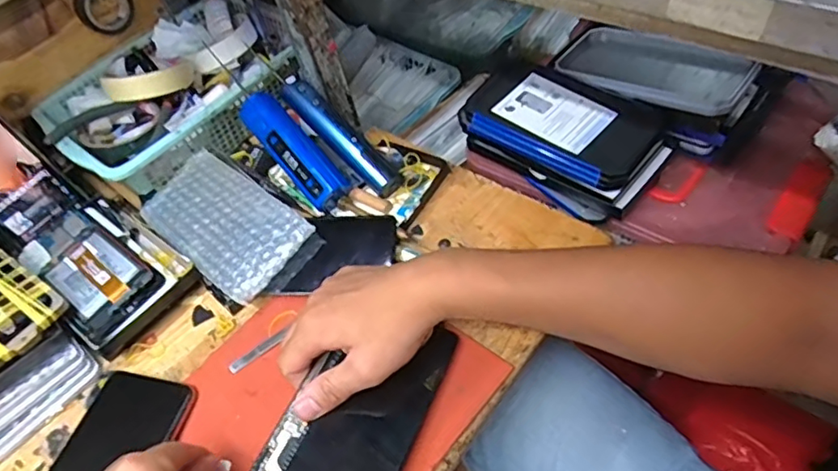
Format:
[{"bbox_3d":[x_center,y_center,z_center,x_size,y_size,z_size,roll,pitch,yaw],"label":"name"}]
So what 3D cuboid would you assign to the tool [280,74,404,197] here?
[{"bbox_3d":[-0.075,-0.099,0.562,0.032,0.027,0.153,-40,77,-21],"label":"tool"}]

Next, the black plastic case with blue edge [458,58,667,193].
[{"bbox_3d":[0.135,-0.110,0.559,0.174,0.035,0.099,27,62,28],"label":"black plastic case with blue edge"}]

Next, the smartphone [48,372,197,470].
[{"bbox_3d":[-0.237,0.174,0.417,0.092,0.009,0.157,6,46,14],"label":"smartphone"}]

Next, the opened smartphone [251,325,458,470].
[{"bbox_3d":[-0.043,0.123,0.405,0.091,0.016,0.157,21,60,17],"label":"opened smartphone"}]

